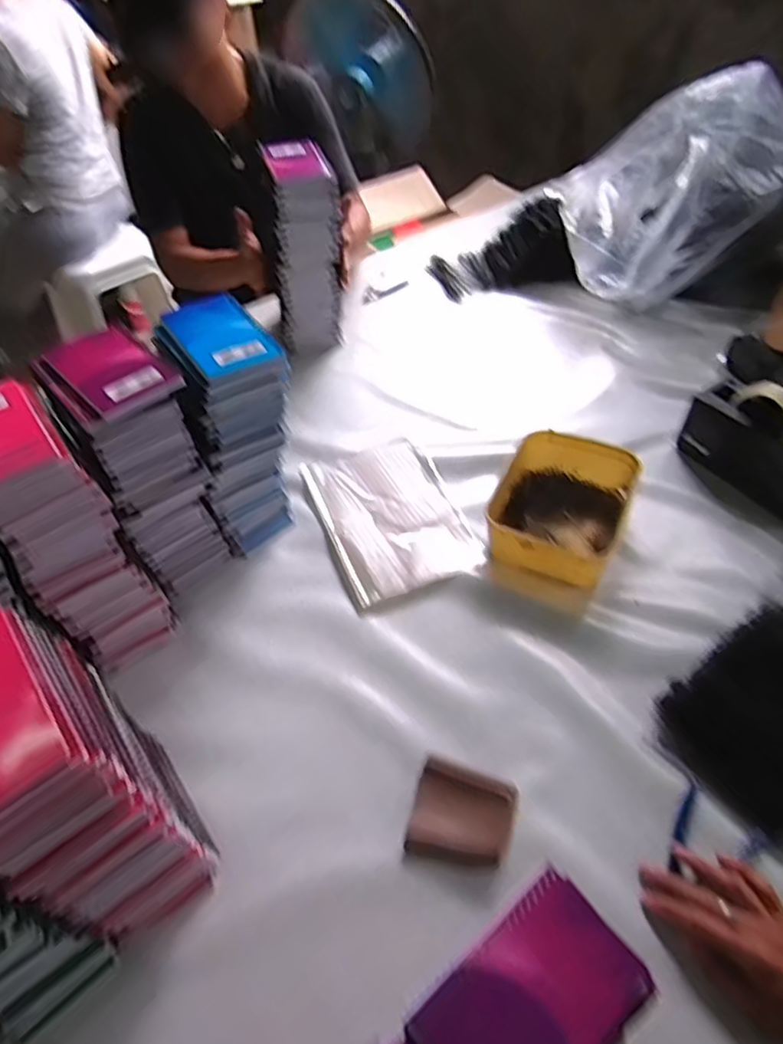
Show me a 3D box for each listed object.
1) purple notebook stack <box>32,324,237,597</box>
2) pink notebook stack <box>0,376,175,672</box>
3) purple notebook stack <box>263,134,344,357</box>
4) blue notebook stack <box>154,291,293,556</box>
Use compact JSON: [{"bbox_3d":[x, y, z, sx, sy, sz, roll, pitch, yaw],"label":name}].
[{"bbox_3d":[-0.273,-0.049,0.693,0.107,0.282,0.134,-34,54,-25],"label":"purple notebook stack"},{"bbox_3d":[-0.339,0.013,0.643,0.098,0.286,0.142,-30,52,-23],"label":"pink notebook stack"},{"bbox_3d":[-0.146,-0.444,1.034,0.121,0.300,0.131,-13,48,-9],"label":"purple notebook stack"},{"bbox_3d":[-0.184,-0.096,0.738,0.114,0.288,0.120,-26,51,-20],"label":"blue notebook stack"}]

